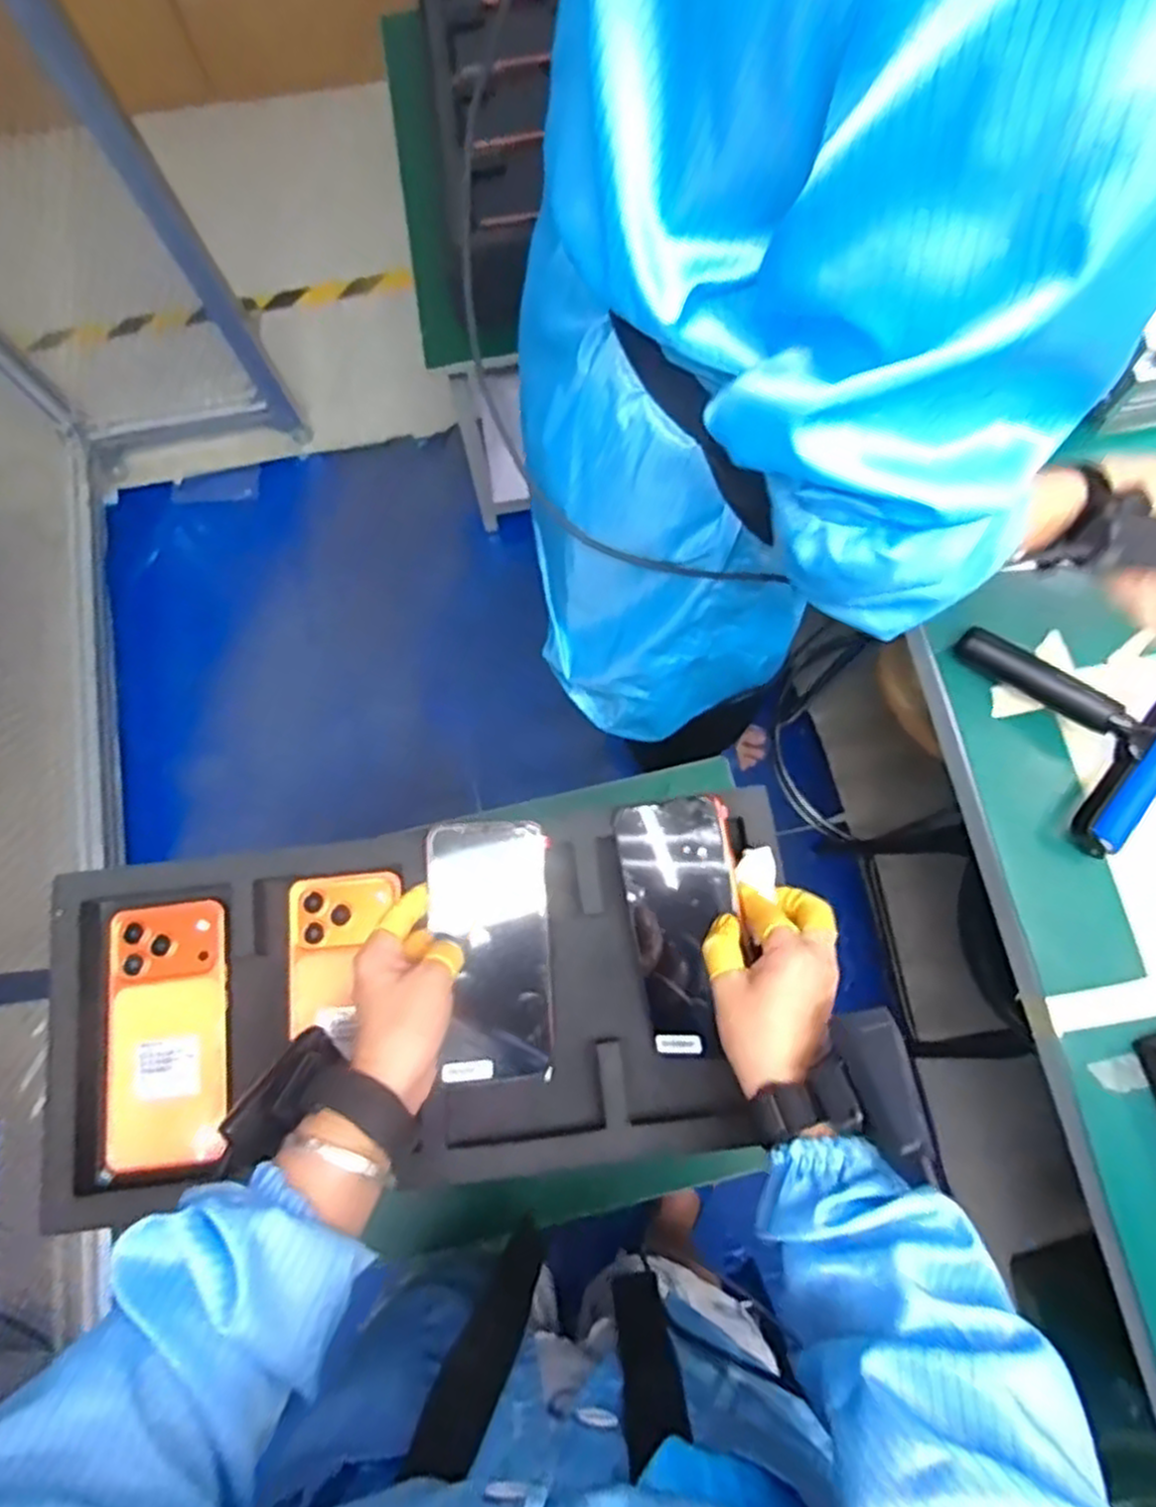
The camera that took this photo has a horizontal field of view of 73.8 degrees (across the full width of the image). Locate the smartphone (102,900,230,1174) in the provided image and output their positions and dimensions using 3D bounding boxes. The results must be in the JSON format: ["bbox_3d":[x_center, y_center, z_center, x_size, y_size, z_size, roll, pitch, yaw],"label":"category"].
[{"bbox_3d":[-0.270,0.183,0.507,0.073,0.017,0.163,-4,77,-8],"label":"smartphone"}]

